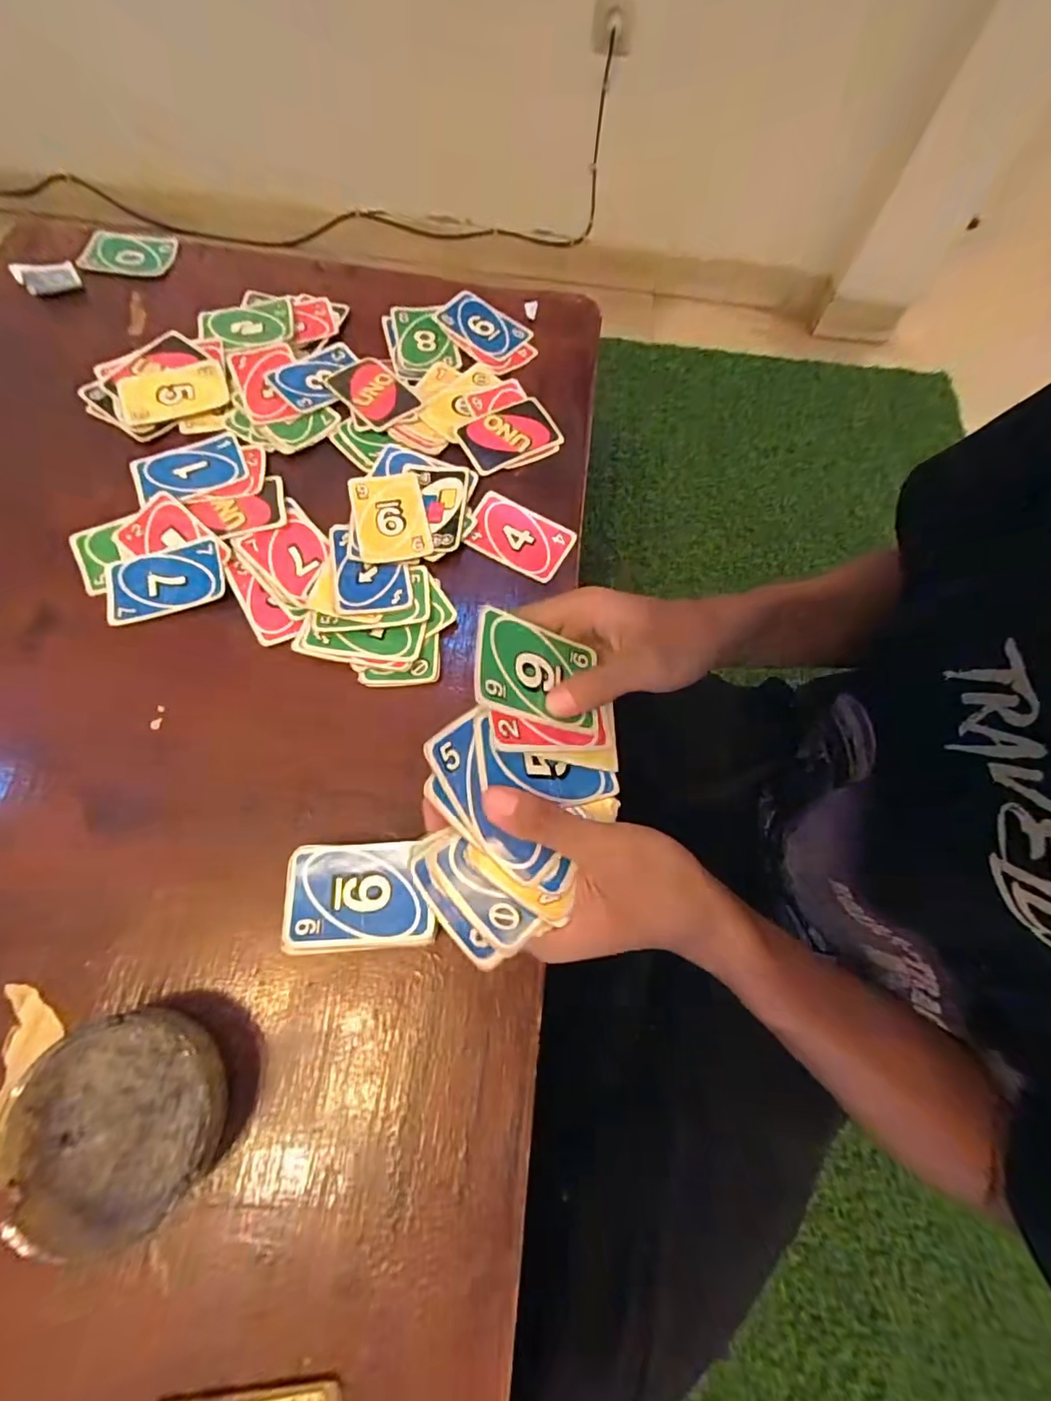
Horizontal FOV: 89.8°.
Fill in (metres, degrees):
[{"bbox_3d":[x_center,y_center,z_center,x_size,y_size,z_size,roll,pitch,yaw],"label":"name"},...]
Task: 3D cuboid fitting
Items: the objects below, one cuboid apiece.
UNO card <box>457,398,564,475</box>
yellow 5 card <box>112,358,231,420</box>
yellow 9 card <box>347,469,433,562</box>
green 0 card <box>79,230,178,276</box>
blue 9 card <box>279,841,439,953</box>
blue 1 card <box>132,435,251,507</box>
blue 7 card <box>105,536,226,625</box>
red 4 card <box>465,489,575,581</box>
[{"bbox_3d":[-0.017,-0.229,0.454,0.081,0.007,0.055,-26,75,-13],"label":"UNO card"},{"bbox_3d":[-0.296,-0.260,0.444,0.084,0.007,0.052,-21,77,-13],"label":"yellow 5 card"},{"bbox_3d":[-0.107,-0.146,0.415,0.055,0.004,0.083,-11,70,-12],"label":"yellow 9 card"},{"bbox_3d":[-0.379,-0.429,0.505,0.089,0.010,0.048,6,81,2],"label":"green 0 card"},{"bbox_3d":[-0.098,0.114,0.311,0.084,0.005,0.058,-2,70,-3],"label":"blue 9 card"},{"bbox_3d":[-0.271,-0.186,0.425,0.082,0.005,0.055,-20,70,-9],"label":"blue 1 card"},{"bbox_3d":[-0.267,-0.090,0.391,0.083,0.005,0.055,-17,75,-5],"label":"blue 7 card"},{"bbox_3d":[-0.005,-0.132,0.425,0.081,0.004,0.054,29,73,4],"label":"red 4 card"}]

